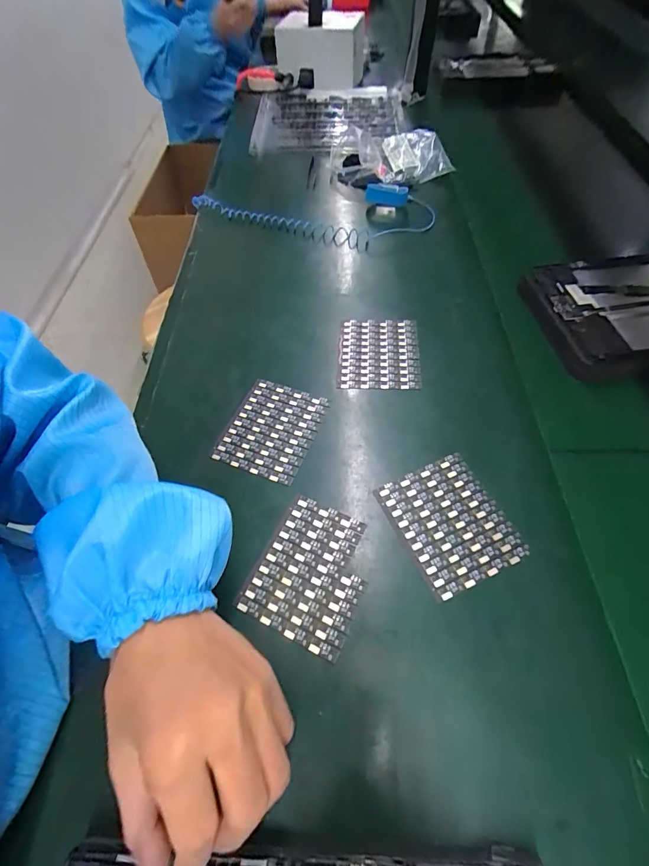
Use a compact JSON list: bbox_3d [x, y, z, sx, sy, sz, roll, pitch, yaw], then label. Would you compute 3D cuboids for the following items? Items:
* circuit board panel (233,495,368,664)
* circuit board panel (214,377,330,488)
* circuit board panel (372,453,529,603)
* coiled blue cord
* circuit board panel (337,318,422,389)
[{"bbox_3d":[-0.009,0.103,0.308,0.081,0.004,0.097,20,60,18],"label":"circuit board panel"},{"bbox_3d":[-0.049,-0.005,0.381,0.081,0.005,0.094,16,59,16],"label":"circuit board panel"},{"bbox_3d":[0.099,0.069,0.322,0.081,0.004,0.096,-22,57,-10],"label":"circuit board panel"},{"bbox_3d":[-0.019,-0.327,0.585,0.348,0.033,0.133,11,57,13],"label":"coiled blue cord"},{"bbox_3d":[0.057,-0.084,0.428,0.082,0.007,0.093,1,56,6],"label":"circuit board panel"}]

